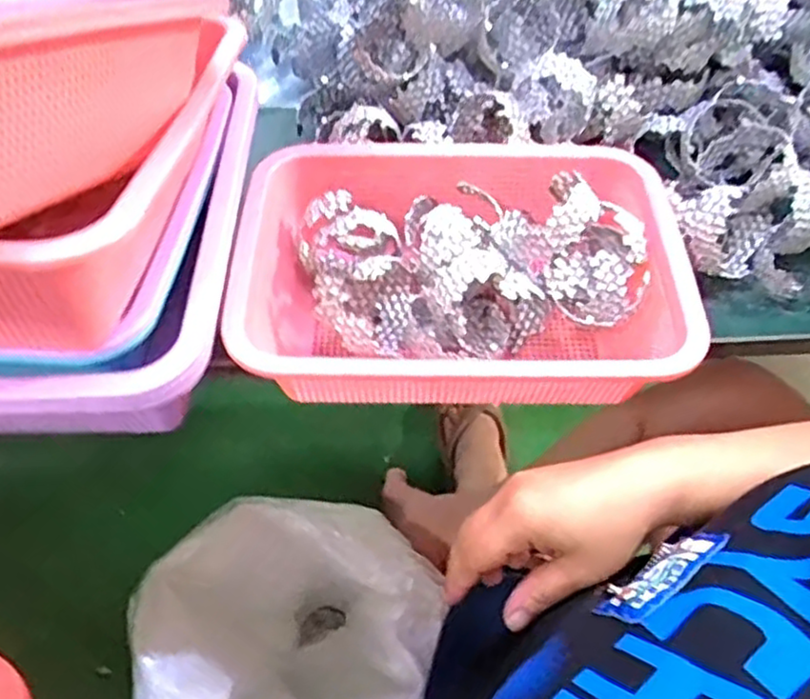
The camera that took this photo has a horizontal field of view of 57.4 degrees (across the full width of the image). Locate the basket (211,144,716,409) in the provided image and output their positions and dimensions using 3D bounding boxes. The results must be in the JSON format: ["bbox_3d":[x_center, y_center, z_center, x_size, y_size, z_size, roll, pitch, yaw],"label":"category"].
[{"bbox_3d":[0.034,-0.048,0.474,0.270,0.081,0.207,4,51,2],"label":"basket"}]

